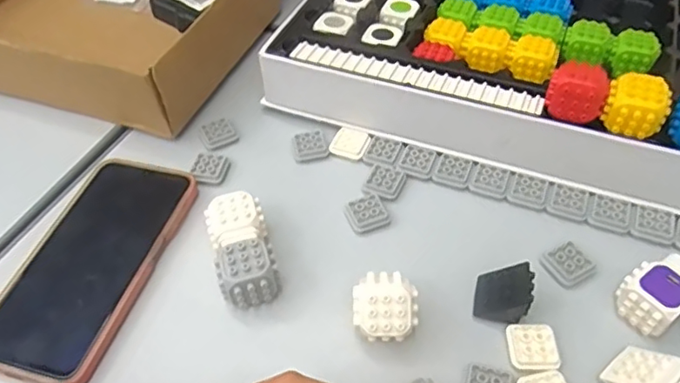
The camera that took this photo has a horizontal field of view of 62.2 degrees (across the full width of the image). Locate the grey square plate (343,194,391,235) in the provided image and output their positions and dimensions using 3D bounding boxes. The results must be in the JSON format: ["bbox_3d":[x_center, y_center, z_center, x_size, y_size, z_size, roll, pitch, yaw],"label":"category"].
[{"bbox_3d":[0.019,0.016,0.402,0.028,0.006,0.027,-17,51,-12],"label":"grey square plate"}]

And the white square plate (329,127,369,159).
[{"bbox_3d":[0.008,-0.038,0.447,0.028,0.006,0.024,18,53,18],"label":"white square plate"}]

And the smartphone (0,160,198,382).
[{"bbox_3d":[-0.168,0.045,0.381,0.085,0.011,0.168,11,51,12],"label":"smartphone"}]

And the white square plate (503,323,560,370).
[{"bbox_3d":[0.113,0.091,0.331,0.027,0.005,0.029,-1,49,2],"label":"white square plate"}]

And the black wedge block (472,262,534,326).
[{"bbox_3d":[0.100,0.061,0.343,0.030,0.025,0.029,7,50,9],"label":"black wedge block"}]

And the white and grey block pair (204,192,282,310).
[{"bbox_3d":[-0.063,0.038,0.367,0.036,0.032,0.071,-15,50,-10],"label":"white and grey block pair"}]

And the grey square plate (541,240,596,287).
[{"bbox_3d":[0.149,0.047,0.366,0.026,0.006,0.025,-22,52,-16],"label":"grey square plate"}]

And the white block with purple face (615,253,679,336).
[{"bbox_3d":[0.192,0.059,0.338,0.043,0.027,0.033,-31,55,-22],"label":"white block with purple face"}]

